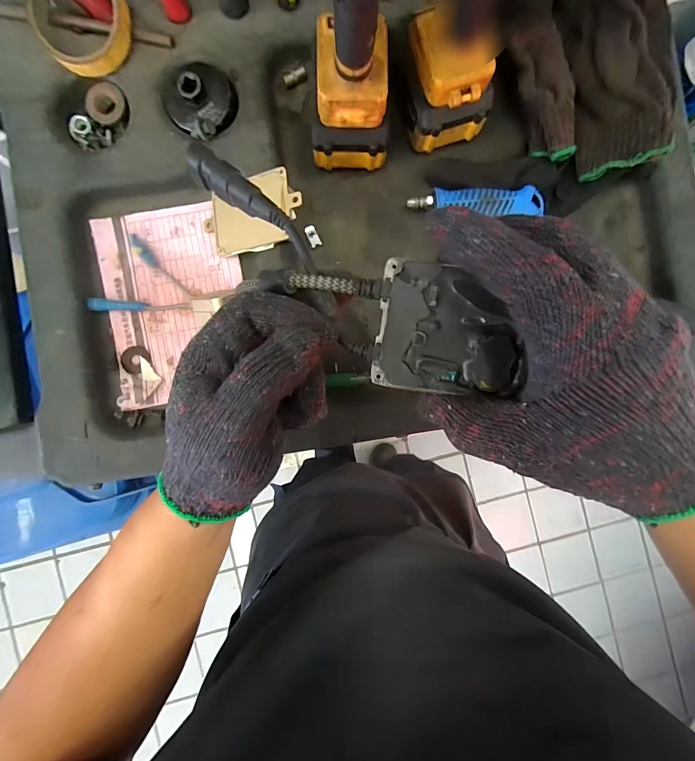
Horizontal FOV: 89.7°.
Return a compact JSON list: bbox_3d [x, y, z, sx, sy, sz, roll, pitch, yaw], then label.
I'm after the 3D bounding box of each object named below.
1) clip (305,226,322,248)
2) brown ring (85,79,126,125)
[{"bbox_3d":[-0.038,-0.159,0.385,0.012,0.004,0.023,-26,90,-3],"label":"clip"},{"bbox_3d":[-0.248,-0.284,0.358,0.039,0.011,0.039,0,89,-3],"label":"brown ring"}]

